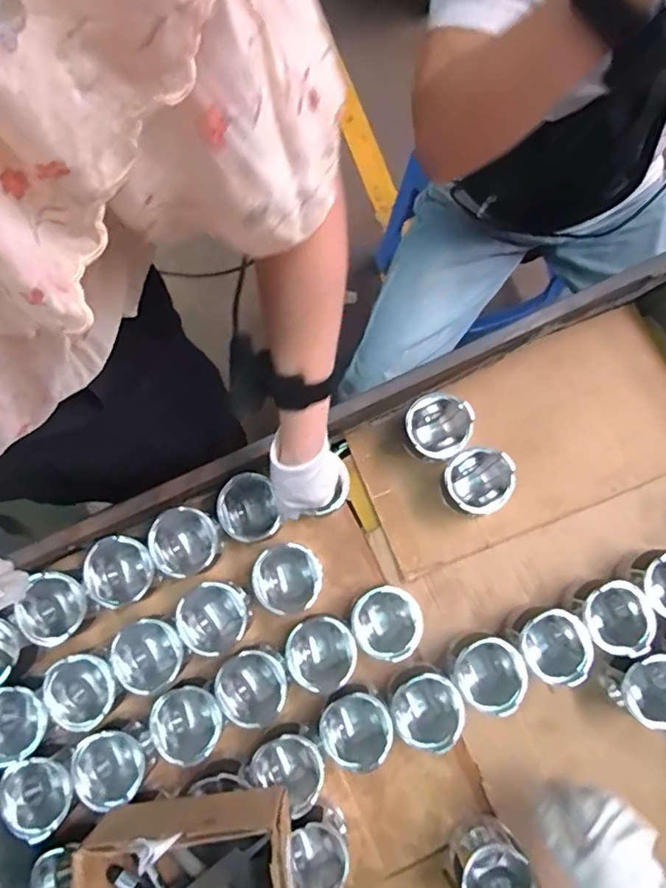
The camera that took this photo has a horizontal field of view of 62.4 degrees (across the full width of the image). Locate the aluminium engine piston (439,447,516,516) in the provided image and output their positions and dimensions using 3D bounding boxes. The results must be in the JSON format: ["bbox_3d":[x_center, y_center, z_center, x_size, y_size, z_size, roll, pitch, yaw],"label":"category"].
[{"bbox_3d":[0.180,0.051,0.706,0.080,0.084,0.079,15,80,3],"label":"aluminium engine piston"}]

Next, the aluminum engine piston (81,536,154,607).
[{"bbox_3d":[-0.266,0.161,0.697,0.080,0.068,0.082,8,79,2],"label":"aluminum engine piston"}]

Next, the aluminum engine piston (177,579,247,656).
[{"bbox_3d":[-0.146,0.216,0.695,0.085,0.079,0.083,-39,81,-7],"label":"aluminum engine piston"}]

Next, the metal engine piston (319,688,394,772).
[{"bbox_3d":[0.028,0.338,0.670,0.078,0.079,0.080,22,80,4],"label":"metal engine piston"}]

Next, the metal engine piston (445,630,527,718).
[{"bbox_3d":[0.187,0.277,0.679,0.091,0.095,0.083,43,82,8],"label":"metal engine piston"}]

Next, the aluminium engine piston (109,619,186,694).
[{"bbox_3d":[-0.222,0.259,0.684,0.087,0.078,0.084,-19,80,-3],"label":"aluminium engine piston"}]

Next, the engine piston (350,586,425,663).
[{"bbox_3d":[0.065,0.220,0.687,0.081,0.074,0.083,0,79,0],"label":"engine piston"}]

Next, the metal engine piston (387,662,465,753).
[{"bbox_3d":[0.110,0.315,0.665,0.079,0.084,0.078,-24,80,-4],"label":"metal engine piston"}]

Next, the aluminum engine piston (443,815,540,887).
[{"bbox_3d":[0.178,0.492,0.635,0.090,0.069,0.079,-22,80,-4],"label":"aluminum engine piston"}]

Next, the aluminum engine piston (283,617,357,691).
[{"bbox_3d":[-0.014,0.255,0.685,0.082,0.078,0.079,0,79,0],"label":"aluminum engine piston"}]

